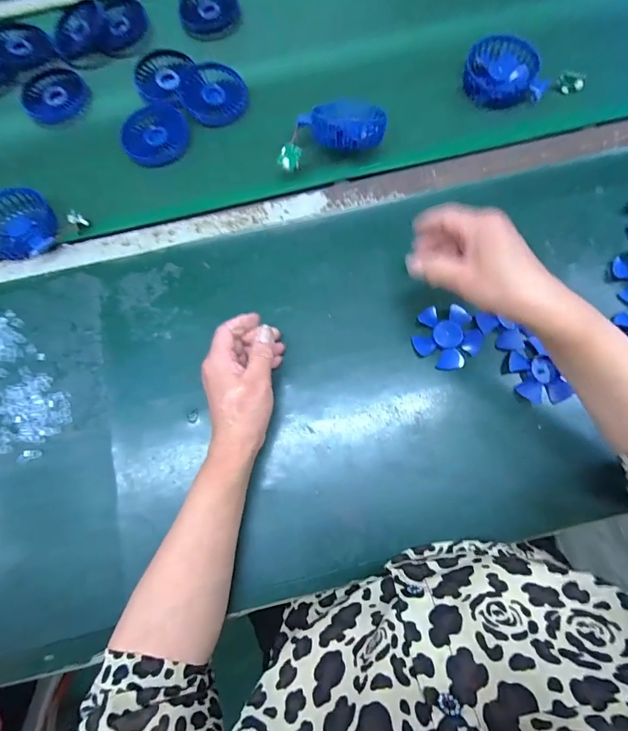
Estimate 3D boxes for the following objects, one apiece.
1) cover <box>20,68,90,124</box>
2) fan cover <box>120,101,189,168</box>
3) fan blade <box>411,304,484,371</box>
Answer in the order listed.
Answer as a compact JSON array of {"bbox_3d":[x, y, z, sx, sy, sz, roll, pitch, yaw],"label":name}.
[{"bbox_3d":[-0.351,-0.367,0.528,0.082,0.009,0.090,-38,78,-7],"label":"cover"},{"bbox_3d":[-0.207,-0.303,0.512,0.085,0.017,0.088,-30,77,-5],"label":"fan cover"},{"bbox_3d":[0.146,-0.032,0.429,0.067,0.010,0.069,0,76,2],"label":"fan blade"}]

